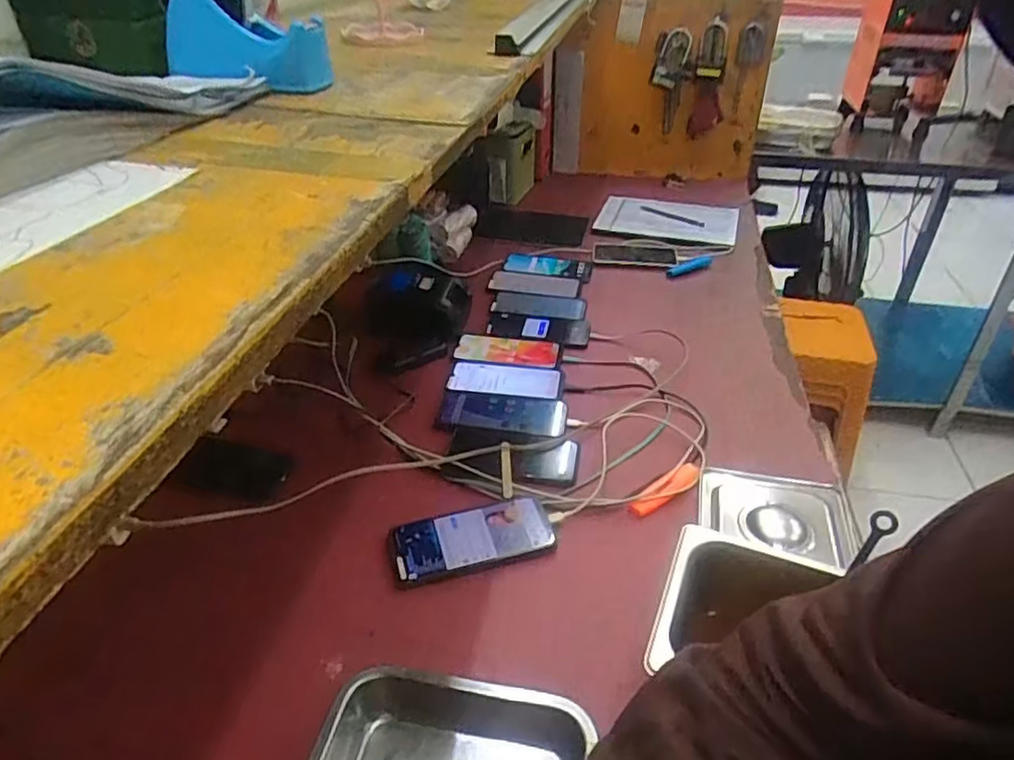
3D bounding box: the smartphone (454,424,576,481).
[{"bbox_3d":[0.009,0.091,0.814,0.157,0.009,0.084,7,35,6],"label":"smartphone"}]

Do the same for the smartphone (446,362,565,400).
[{"bbox_3d":[-0.002,-0.002,0.952,0.166,0.005,0.069,6,35,5],"label":"smartphone"}]

